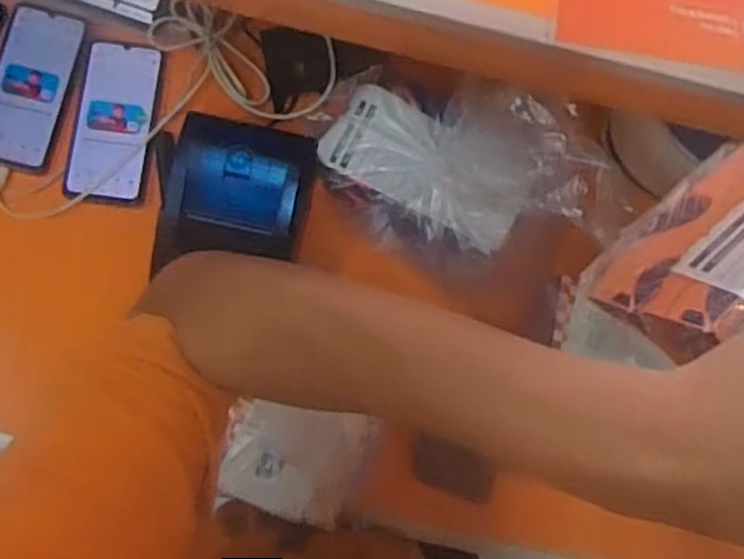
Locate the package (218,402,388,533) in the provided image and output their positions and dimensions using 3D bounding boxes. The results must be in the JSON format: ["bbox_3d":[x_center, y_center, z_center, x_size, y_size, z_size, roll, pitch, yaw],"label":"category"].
[{"bbox_3d":[-0.065,0.155,0.624,0.121,0.021,0.088,14,82,-4],"label":"package"}]

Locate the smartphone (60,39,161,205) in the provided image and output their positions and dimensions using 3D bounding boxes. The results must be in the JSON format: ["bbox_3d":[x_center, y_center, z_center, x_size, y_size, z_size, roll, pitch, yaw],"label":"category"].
[{"bbox_3d":[-0.260,-0.159,0.751,0.078,0.011,0.162,9,84,-2],"label":"smartphone"}]

